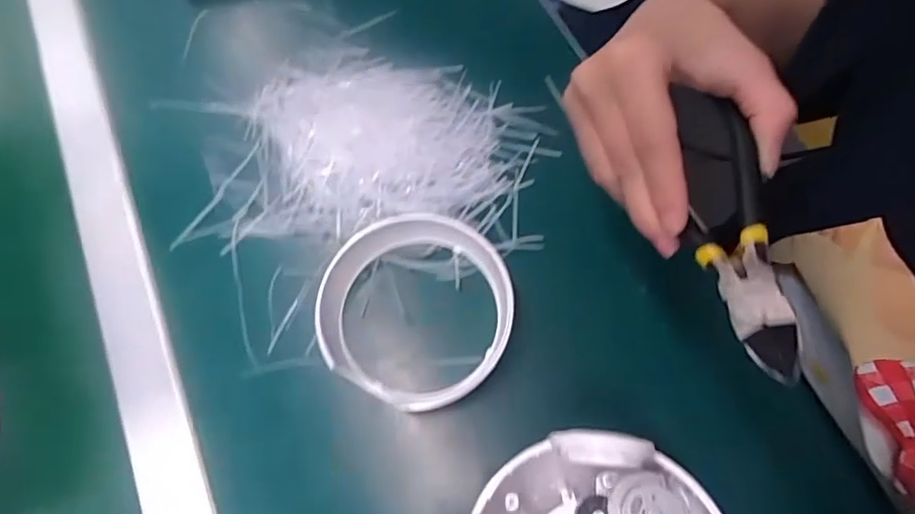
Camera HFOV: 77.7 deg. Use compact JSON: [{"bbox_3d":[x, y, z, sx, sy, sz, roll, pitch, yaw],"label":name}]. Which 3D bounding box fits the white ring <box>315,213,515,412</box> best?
[{"bbox_3d":[-0.025,0.031,0.356,0.116,0.030,0.115,-1,69,1],"label":"white ring"}]

